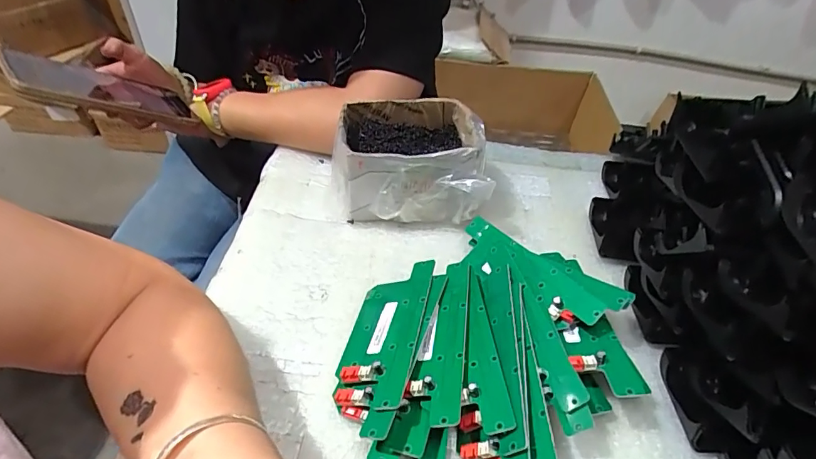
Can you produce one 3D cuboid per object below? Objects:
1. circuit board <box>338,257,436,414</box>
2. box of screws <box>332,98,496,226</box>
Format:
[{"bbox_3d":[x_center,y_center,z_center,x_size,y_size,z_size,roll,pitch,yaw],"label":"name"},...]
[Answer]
[{"bbox_3d":[-0.015,0.068,0.336,0.055,0.011,0.132,-8,32,23],"label":"circuit board"},{"bbox_3d":[0.004,-0.064,0.448,0.131,0.079,0.099,6,44,-1],"label":"box of screws"}]

